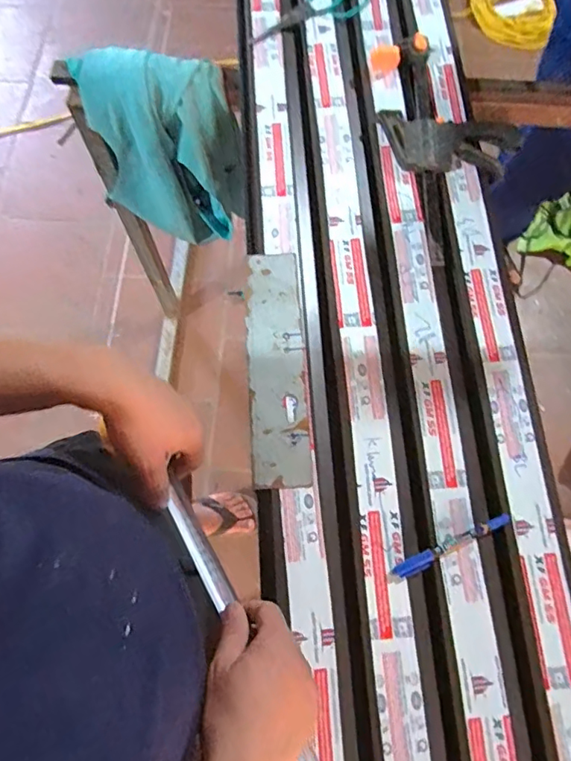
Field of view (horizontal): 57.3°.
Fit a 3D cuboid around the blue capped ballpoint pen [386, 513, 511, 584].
[{"bbox_3d":[0.176,0.179,0.558,0.147,0.007,0.017,-23,73,-8],"label":"blue capped ballpoint pen"}]

